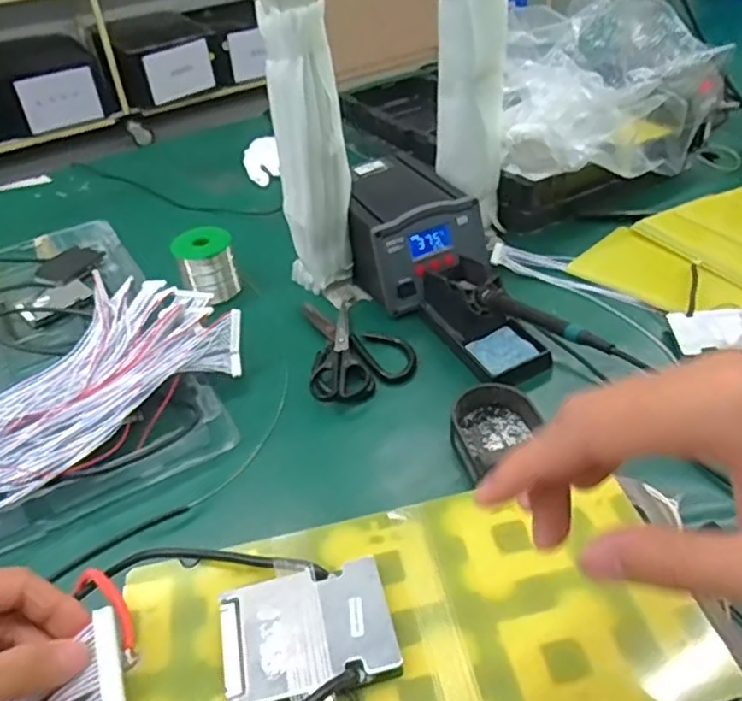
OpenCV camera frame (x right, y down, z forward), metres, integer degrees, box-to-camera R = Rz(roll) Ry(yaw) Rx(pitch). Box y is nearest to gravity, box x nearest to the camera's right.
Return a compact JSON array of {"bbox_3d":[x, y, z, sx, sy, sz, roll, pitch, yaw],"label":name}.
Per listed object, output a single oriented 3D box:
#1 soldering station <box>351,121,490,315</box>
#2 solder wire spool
[{"bbox_3d":[0.035,-0.142,0.792,0.131,0.098,0.188,-21,43,-20],"label":"soldering station"},{"bbox_3d":[-0.196,-0.102,0.807,0.070,0.079,0.056,-16,41,-15],"label":"solder wire spool"}]

